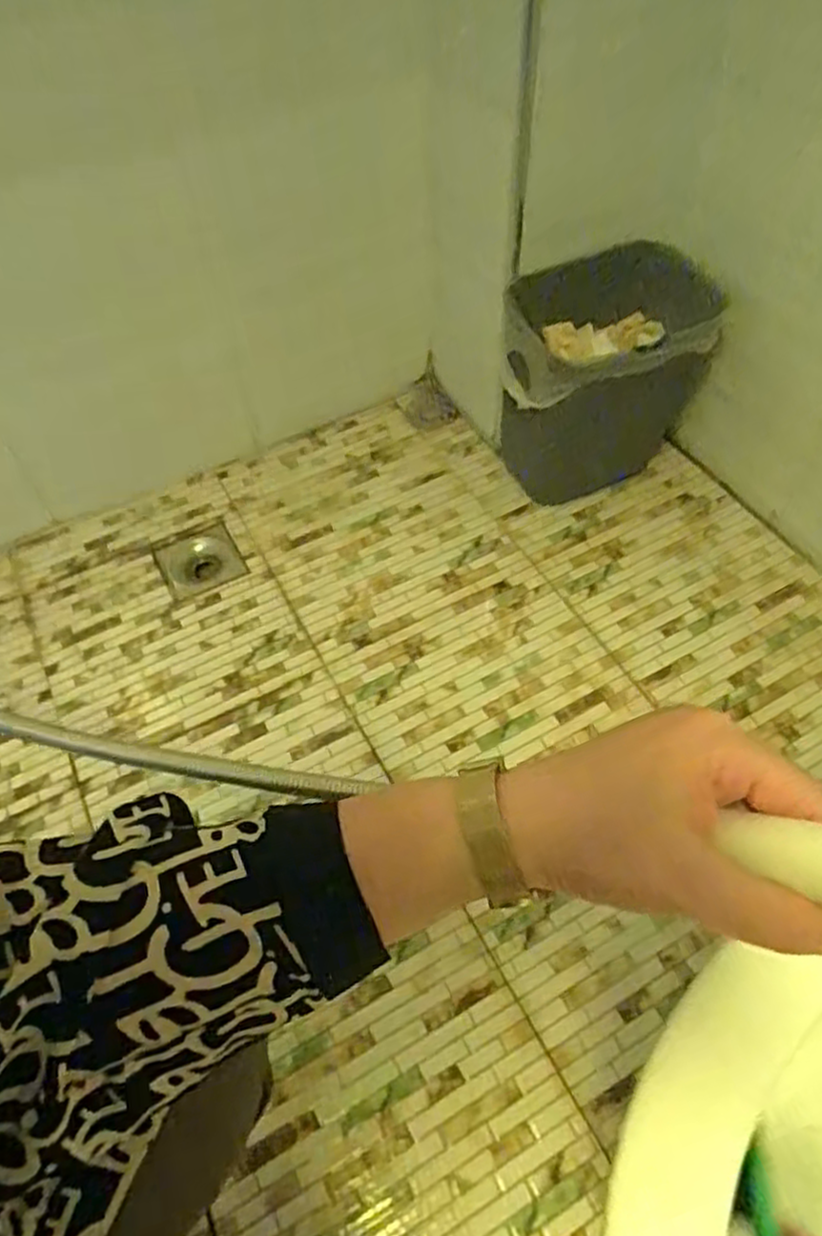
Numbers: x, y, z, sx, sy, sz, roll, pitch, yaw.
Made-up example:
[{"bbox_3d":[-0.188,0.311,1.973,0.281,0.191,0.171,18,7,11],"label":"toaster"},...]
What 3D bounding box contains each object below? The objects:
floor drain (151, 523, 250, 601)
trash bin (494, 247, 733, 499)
[{"bbox_3d":[-0.283,-0.070,0.986,0.104,0.027,0.111,-25,58,-13],"label":"floor drain"},{"bbox_3d":[0.243,-0.299,0.932,0.268,0.259,0.167,-19,57,-9],"label":"trash bin"}]

